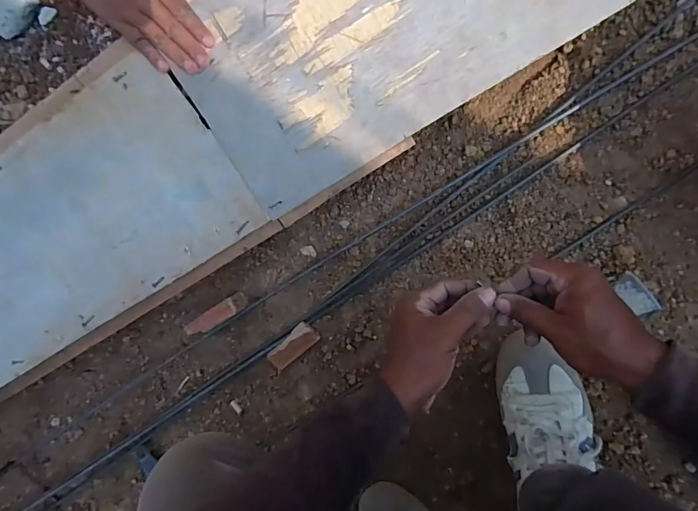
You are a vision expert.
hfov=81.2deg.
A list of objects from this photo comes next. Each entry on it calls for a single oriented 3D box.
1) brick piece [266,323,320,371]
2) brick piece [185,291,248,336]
[{"bbox_3d":[-0.083,0.135,0.602,0.085,0.024,0.035,-43,88,11],"label":"brick piece"},{"bbox_3d":[-0.191,0.087,0.599,0.079,0.062,0.025,-32,90,11],"label":"brick piece"}]

